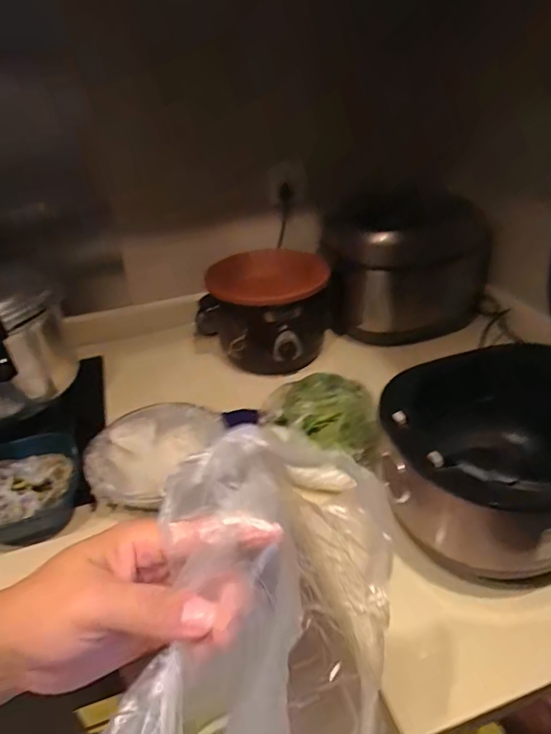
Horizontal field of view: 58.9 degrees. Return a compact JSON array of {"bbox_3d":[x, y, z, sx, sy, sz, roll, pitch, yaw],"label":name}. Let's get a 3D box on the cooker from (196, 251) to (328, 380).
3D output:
[{"bbox_3d":[-0.030,-0.108,0.970,0.229,0.188,0.233,-11,33,-11],"label":"cooker"}]

